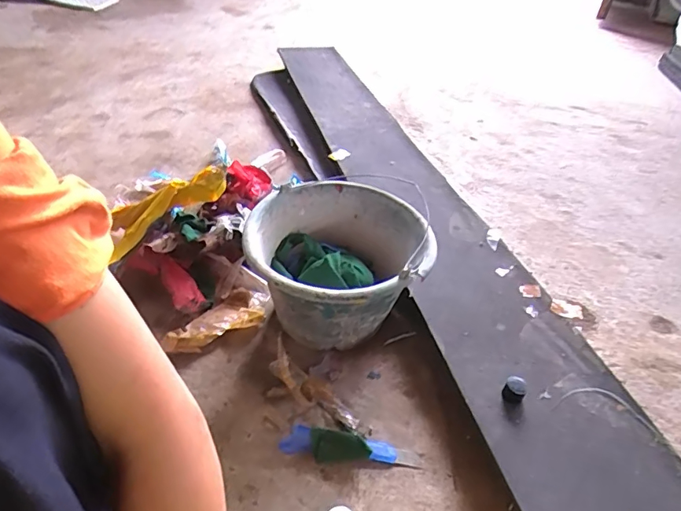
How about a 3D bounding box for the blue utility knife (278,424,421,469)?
[{"bbox_3d":[0.012,0.222,0.555,0.159,0.032,0.036,11,40,6],"label":"blue utility knife"}]

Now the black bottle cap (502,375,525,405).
[{"bbox_3d":[0.209,0.160,0.577,0.025,0.024,0.031,27,46,25],"label":"black bottle cap"}]

